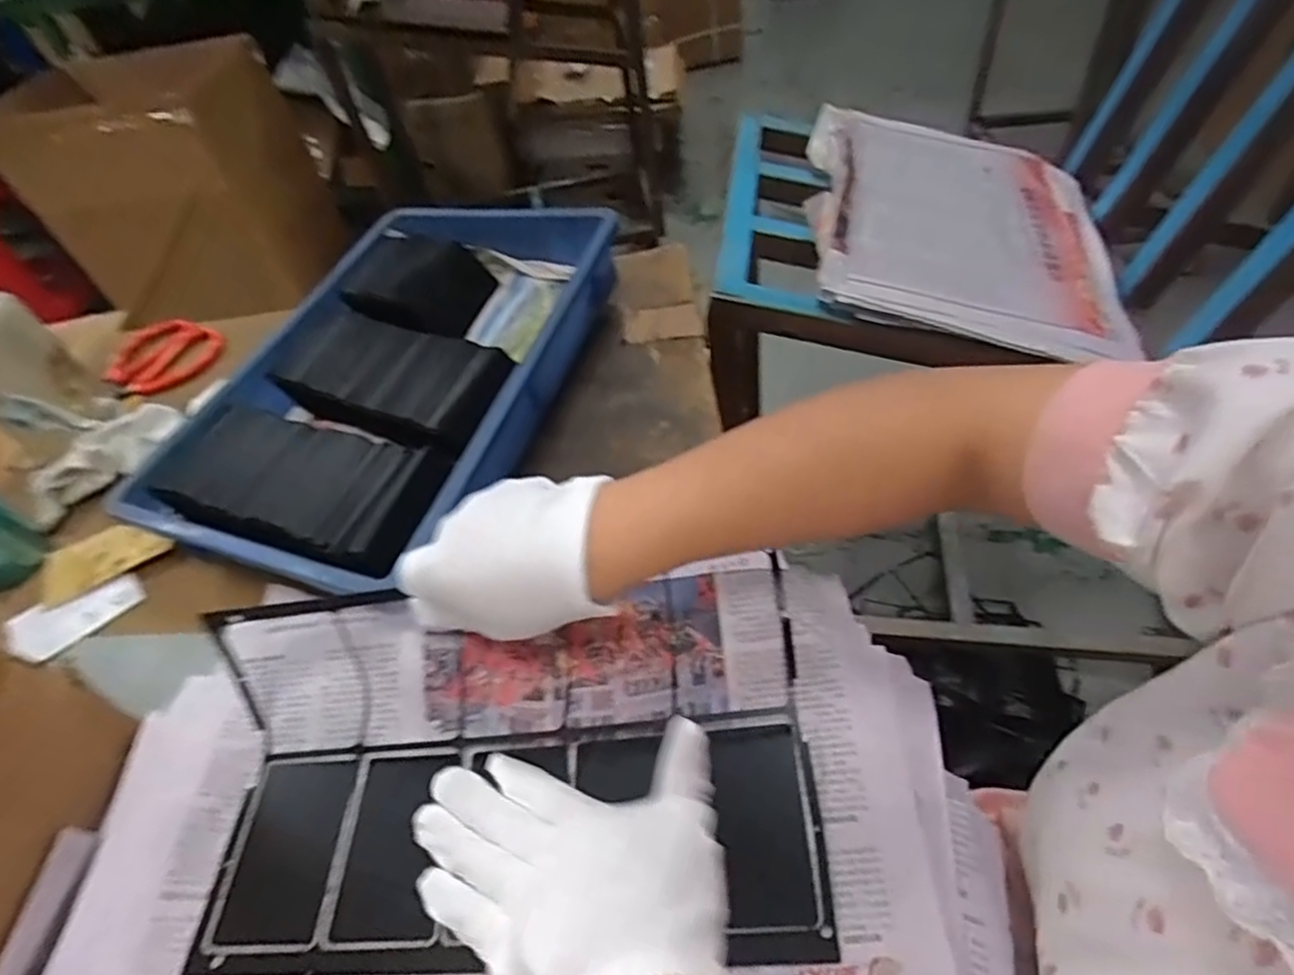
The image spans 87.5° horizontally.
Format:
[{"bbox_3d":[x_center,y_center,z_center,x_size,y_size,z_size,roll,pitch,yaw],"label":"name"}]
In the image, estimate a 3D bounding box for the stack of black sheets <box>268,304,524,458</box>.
[{"bbox_3d":[-0.195,-0.075,0.535,0.207,0.058,0.102,20,54,22],"label":"stack of black sheets"}]

